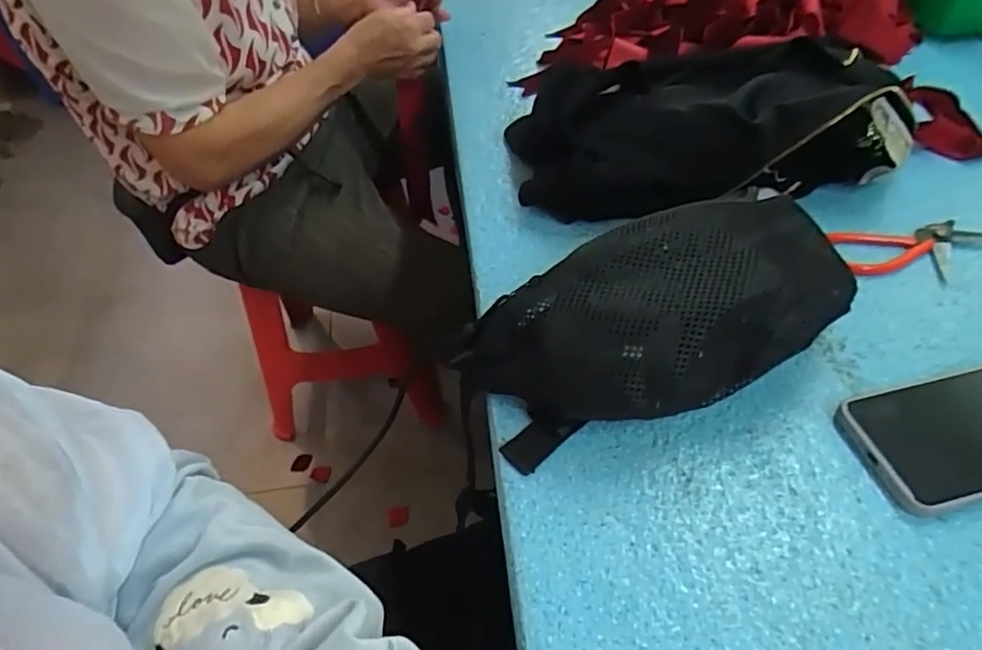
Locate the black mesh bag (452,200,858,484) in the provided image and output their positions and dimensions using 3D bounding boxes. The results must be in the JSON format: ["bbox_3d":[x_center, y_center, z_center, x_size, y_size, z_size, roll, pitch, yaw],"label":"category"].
[{"bbox_3d":[0.114,-0.004,0.376,0.269,0.098,0.119,-20,50,-13],"label":"black mesh bag"}]

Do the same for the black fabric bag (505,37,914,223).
[{"bbox_3d":[0.194,-0.197,0.554,0.344,0.096,0.184,-5,48,0],"label":"black fabric bag"}]

